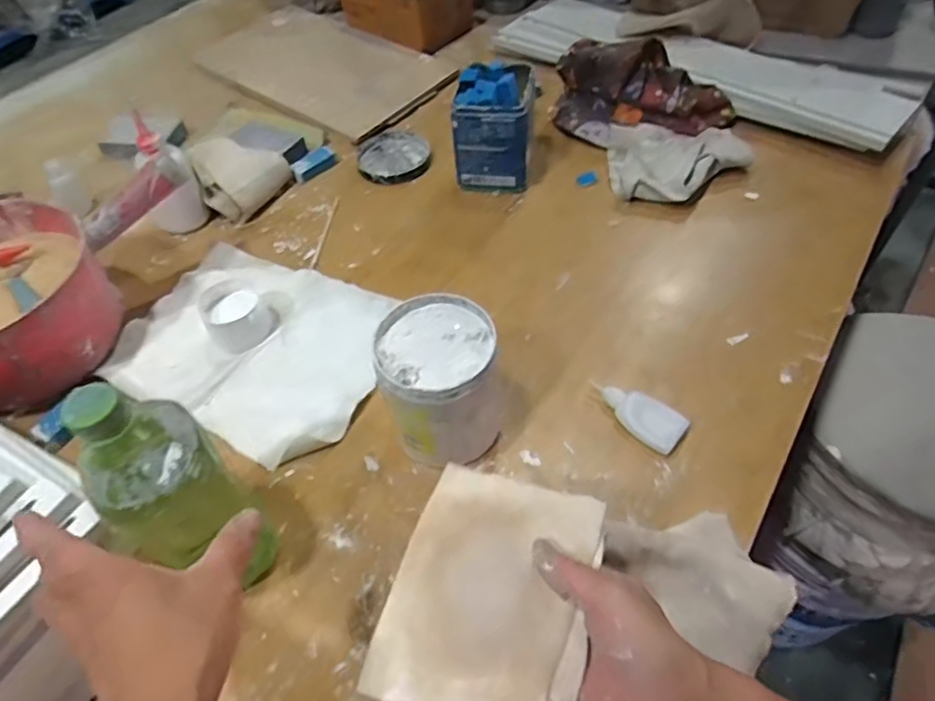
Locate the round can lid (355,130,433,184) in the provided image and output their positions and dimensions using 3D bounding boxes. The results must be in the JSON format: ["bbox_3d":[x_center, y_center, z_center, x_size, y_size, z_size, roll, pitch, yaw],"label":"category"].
[{"bbox_3d":[-0.098,-0.258,0.805,0.096,0.012,0.110,-13,54,-7],"label":"round can lid"}]

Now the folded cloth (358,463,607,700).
[{"bbox_3d":[0.015,0.143,0.353,0.112,0.019,0.135,14,71,9],"label":"folded cloth"}]

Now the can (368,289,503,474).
[{"bbox_3d":[-0.022,0.027,0.513,0.092,0.114,0.099,-1,53,1],"label":"can"}]

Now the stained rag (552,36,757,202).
[{"bbox_3d":[0.245,-0.301,0.759,0.193,0.091,0.249,-18,54,-11],"label":"stained rag"}]

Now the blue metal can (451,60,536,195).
[{"bbox_3d":[0.031,-0.273,0.729,0.091,0.125,0.096,1,53,3],"label":"blue metal can"}]

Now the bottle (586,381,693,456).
[{"bbox_3d":[0.153,0.051,0.541,0.043,0.020,0.090,-36,60,-22],"label":"bottle"}]

